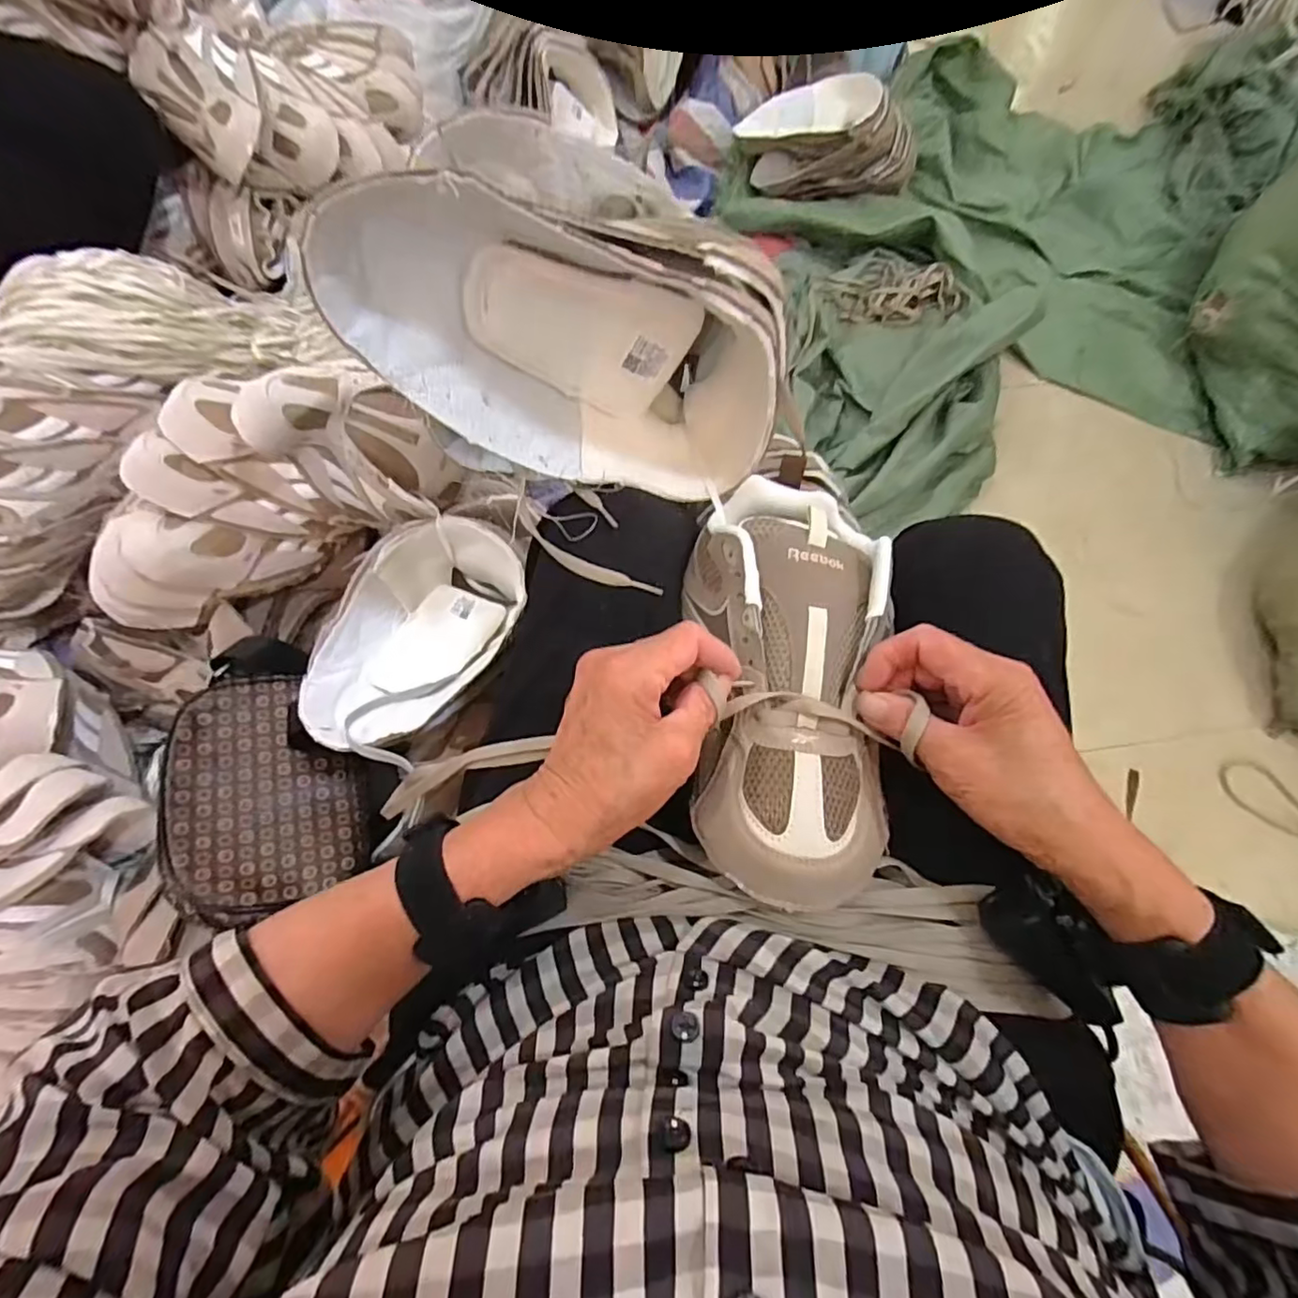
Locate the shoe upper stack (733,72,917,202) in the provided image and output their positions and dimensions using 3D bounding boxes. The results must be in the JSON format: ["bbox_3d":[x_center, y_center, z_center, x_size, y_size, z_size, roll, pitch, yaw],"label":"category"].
[{"bbox_3d":[0.316,-0.894,1.047,0.315,0.121,0.160,-9,71,-6],"label":"shoe upper stack"}]

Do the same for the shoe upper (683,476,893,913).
[{"bbox_3d":[0.078,0.012,0.338,0.102,0.055,0.239,3,72,-2],"label":"shoe upper"}]

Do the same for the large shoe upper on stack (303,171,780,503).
[{"bbox_3d":[-0.039,-0.174,0.331,0.248,0.137,0.092,13,67,-30],"label":"large shoe upper on stack"}]

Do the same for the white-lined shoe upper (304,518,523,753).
[{"bbox_3d":[-0.215,-0.011,0.567,0.149,0.082,0.240,17,70,4],"label":"white-lined shoe upper"}]

